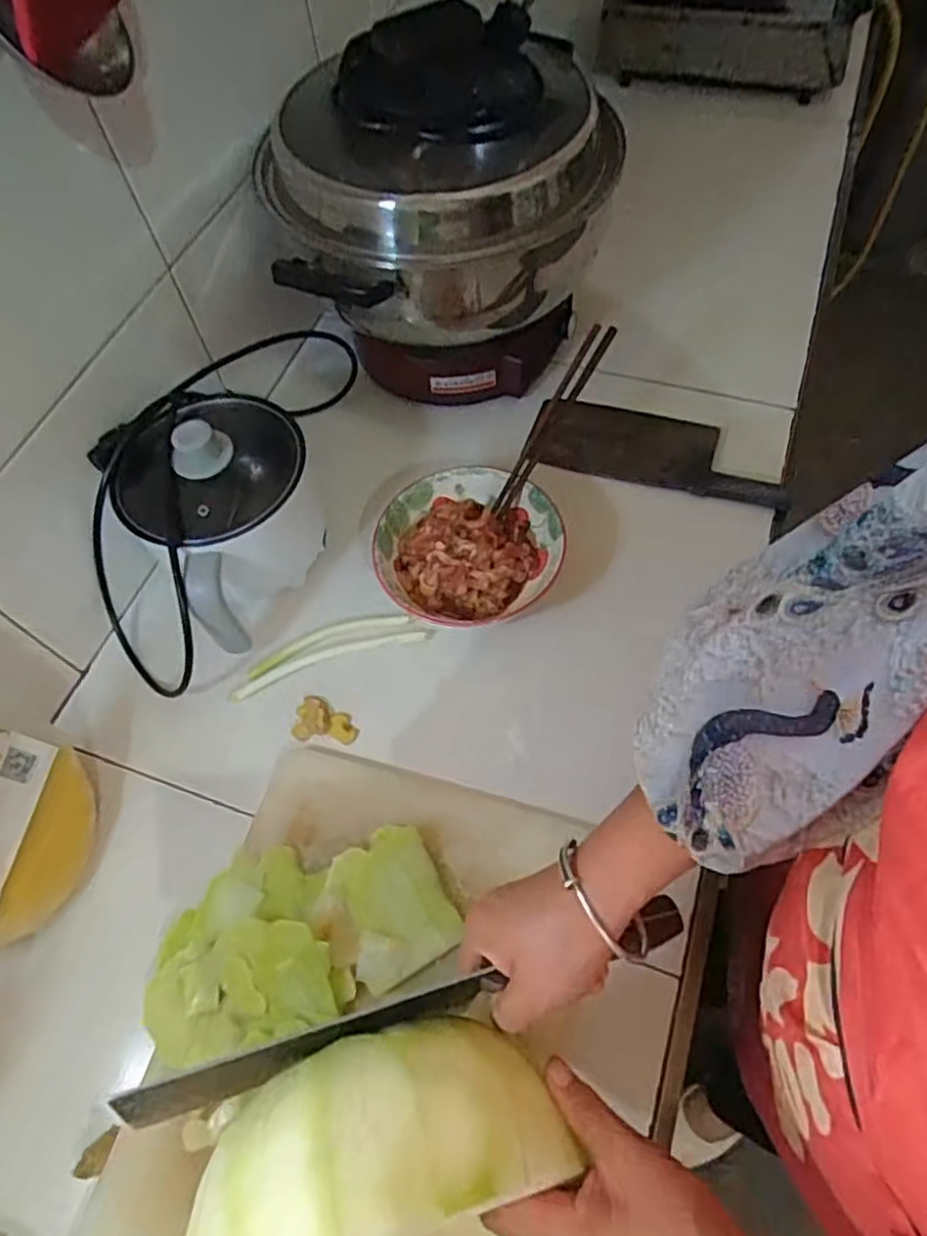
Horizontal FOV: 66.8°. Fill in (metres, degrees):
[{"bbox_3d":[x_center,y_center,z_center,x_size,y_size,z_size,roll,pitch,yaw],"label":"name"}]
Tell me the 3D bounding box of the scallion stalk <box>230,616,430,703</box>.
[{"bbox_3d":[-0.131,0.028,0.674,0.187,0.016,0.045,-17,62,-5],"label":"scallion stalk"}]

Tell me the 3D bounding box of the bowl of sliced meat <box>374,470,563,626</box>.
[{"bbox_3d":[0.005,-0.062,0.675,0.169,0.059,0.158,-2,61,3],"label":"bowl of sliced meat"}]

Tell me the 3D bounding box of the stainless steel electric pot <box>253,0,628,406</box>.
[{"bbox_3d":[-0.017,-0.378,0.708,0.328,0.269,0.270,-15,61,-4],"label":"stainless steel electric pot"}]

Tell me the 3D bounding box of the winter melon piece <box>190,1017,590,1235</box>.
[{"bbox_3d":[-0.040,0.245,0.319,0.165,0.089,0.093,-17,62,-5],"label":"winter melon piece"}]

